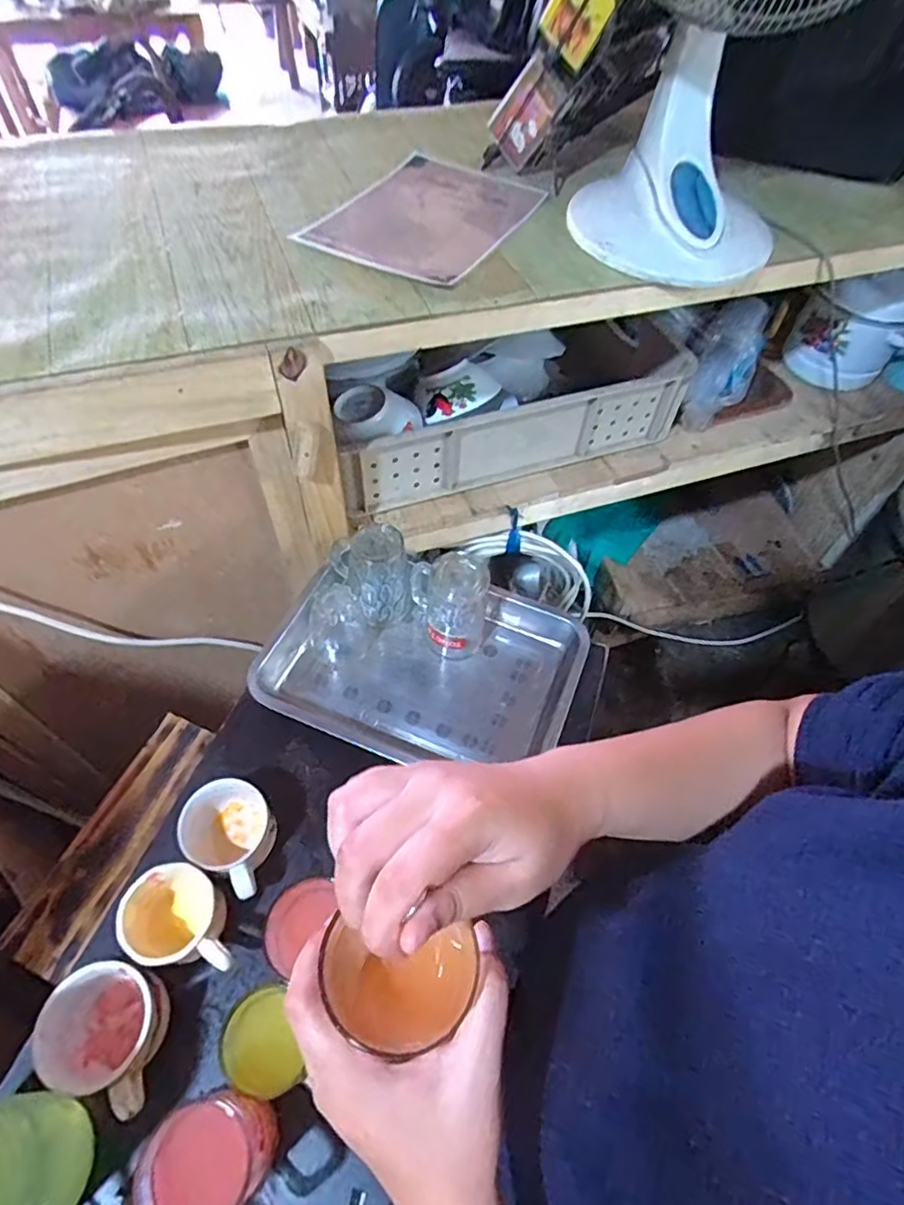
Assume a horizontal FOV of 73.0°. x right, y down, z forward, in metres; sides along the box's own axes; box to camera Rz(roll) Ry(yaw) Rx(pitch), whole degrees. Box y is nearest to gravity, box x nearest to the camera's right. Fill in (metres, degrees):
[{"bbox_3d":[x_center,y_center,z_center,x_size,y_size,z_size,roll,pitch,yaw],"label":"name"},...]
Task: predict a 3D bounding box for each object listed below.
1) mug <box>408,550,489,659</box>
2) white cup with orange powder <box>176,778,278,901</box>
[{"bbox_3d":[-0.007,0.006,0.720,0.094,0.140,0.065,9,56,1],"label":"mug"},{"bbox_3d":[-0.209,0.226,0.594,0.096,0.060,0.078,28,59,13],"label":"white cup with orange powder"}]

